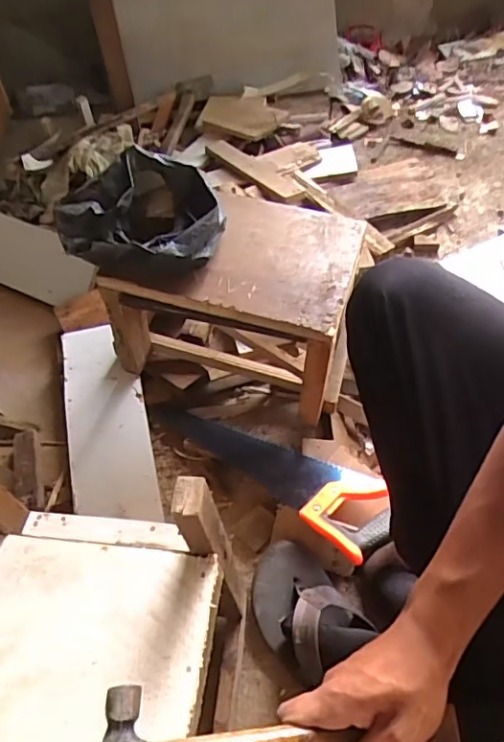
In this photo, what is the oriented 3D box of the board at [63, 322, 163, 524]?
[{"bbox_3d":[-0.226,0.070,0.850,0.120,0.025,0.343,-14,56,-5],"label":"board"}]

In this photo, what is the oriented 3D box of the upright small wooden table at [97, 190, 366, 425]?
[{"bbox_3d":[-0.017,-0.107,0.822,0.324,0.222,0.219,11,52,16],"label":"upright small wooden table"}]

